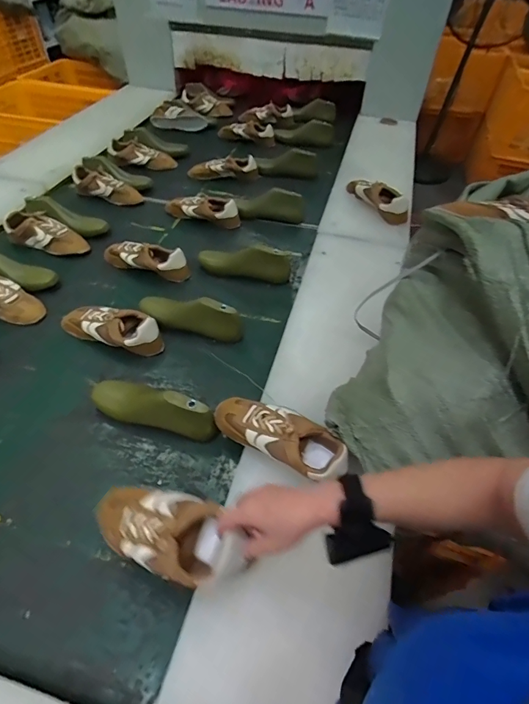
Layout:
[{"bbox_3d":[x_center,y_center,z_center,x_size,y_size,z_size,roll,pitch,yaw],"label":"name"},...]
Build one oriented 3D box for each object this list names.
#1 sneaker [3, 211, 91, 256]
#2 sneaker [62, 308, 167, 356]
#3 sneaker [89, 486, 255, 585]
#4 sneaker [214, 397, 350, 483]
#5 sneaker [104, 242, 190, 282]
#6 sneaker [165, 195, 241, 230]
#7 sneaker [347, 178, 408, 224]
[{"bbox_3d":[-0.561,-0.308,1.012,0.219,0.069,0.084,13,49,8],"label":"sneaker"},{"bbox_3d":[-0.319,-0.054,0.809,0.230,0.063,0.094,12,49,7],"label":"sneaker"},{"bbox_3d":[-0.118,0.230,0.494,0.218,0.073,0.090,9,47,24],"label":"sneaker"},{"bbox_3d":[0.024,0.126,0.606,0.218,0.067,0.079,29,53,21],"label":"sneaker"},{"bbox_3d":[-0.299,-0.233,0.960,0.224,0.070,0.069,20,51,14],"label":"sneaker"},{"bbox_3d":[-0.179,-0.416,1.137,0.232,0.081,0.091,19,50,17],"label":"sneaker"},{"bbox_3d":[0.331,-0.443,1.115,0.085,0.066,0.241,-19,50,-17],"label":"sneaker"}]

